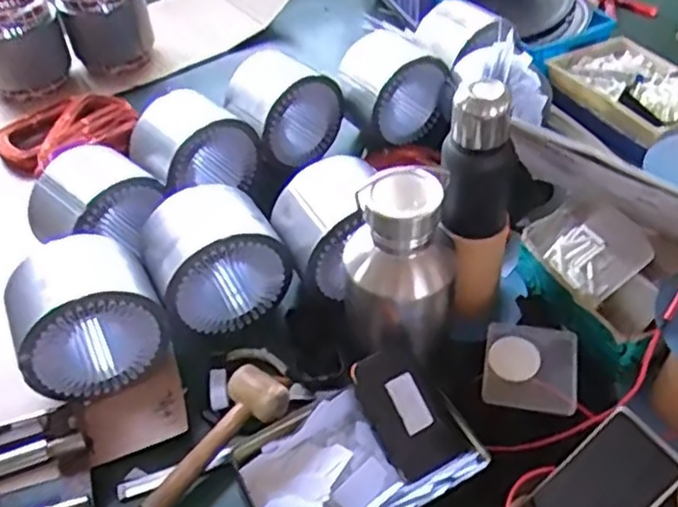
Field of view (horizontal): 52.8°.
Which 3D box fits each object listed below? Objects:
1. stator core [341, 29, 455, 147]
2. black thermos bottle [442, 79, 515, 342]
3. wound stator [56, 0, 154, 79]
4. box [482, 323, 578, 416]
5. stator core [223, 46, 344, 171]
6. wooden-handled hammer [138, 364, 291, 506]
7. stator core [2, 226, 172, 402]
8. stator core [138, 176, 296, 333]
[{"bbox_3d":[0.089,-0.248,1.074,0.153,0.142,0.115,-28,49,-21],"label":"stator core"},{"bbox_3d":[0.148,-0.032,0.732,0.075,0.282,0.088,3,45,9],"label":"black thermos bottle"},{"bbox_3d":[-0.419,-0.426,1.233,0.144,0.166,0.124,-17,46,-12],"label":"wound stator"},{"bbox_3d":[0.209,0.120,0.745,0.098,0.017,0.110,7,46,13],"label":"box"},{"bbox_3d":[-0.091,-0.233,1.048,0.163,0.140,0.139,-31,50,-23],"label":"stator core"},{"bbox_3d":[-0.153,0.207,0.677,0.061,0.038,0.267,31,55,31],"label":"wooden-handled hammer"},{"bbox_3d":[-0.278,0.064,0.751,0.152,0.125,0.110,-22,47,-16],"label":"stator core"},{"bbox_3d":[-0.147,0.005,0.812,0.150,0.131,0.108,-24,48,-18],"label":"stator core"}]

